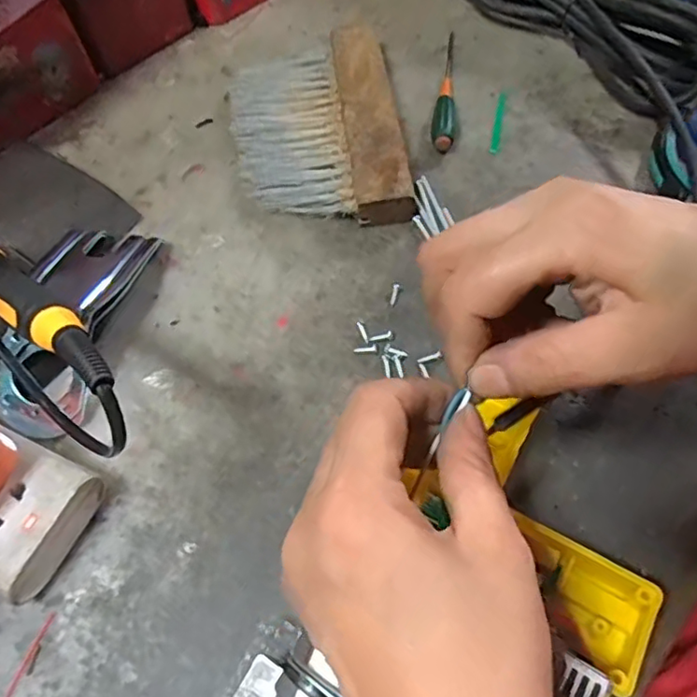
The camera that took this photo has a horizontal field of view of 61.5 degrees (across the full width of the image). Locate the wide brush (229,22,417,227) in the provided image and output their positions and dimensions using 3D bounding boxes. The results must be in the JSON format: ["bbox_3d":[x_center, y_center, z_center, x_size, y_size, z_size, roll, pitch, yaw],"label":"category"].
[{"bbox_3d":[-0.025,-0.158,0.423,0.116,0.027,0.185,-7,58,0],"label":"wide brush"}]

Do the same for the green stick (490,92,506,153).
[{"bbox_3d":[0.110,-0.166,0.429,0.006,0.006,0.061,10,60,10],"label":"green stick"}]

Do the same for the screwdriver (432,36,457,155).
[{"bbox_3d":[0.075,-0.200,0.445,0.016,0.017,0.142,5,59,7],"label":"screwdriver"}]

